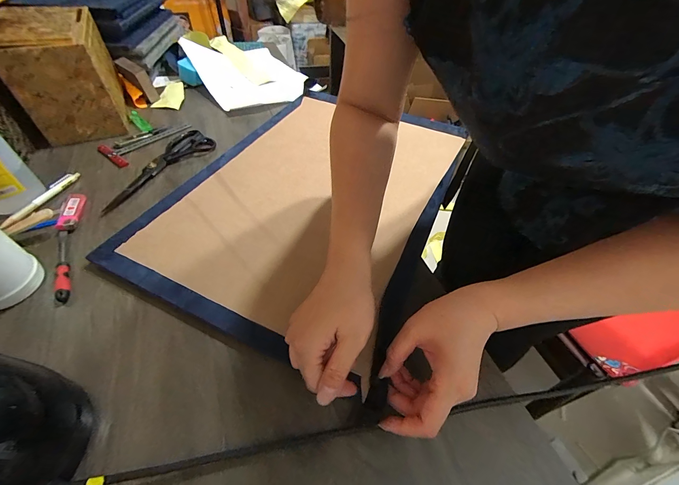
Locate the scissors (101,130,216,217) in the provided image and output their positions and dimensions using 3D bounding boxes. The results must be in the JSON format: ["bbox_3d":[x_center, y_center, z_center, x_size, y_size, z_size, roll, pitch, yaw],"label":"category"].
[{"bbox_3d":[-0.340,-0.142,0.562,0.086,0.017,0.245,25,54,19],"label":"scissors"}]

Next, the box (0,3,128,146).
[{"bbox_3d":[-0.540,-0.341,0.616,0.137,0.191,0.240,-20,53,-16],"label":"box"}]

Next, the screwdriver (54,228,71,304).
[{"bbox_3d":[-0.372,0.029,0.407,0.018,0.014,0.137,-24,54,-19],"label":"screwdriver"}]

